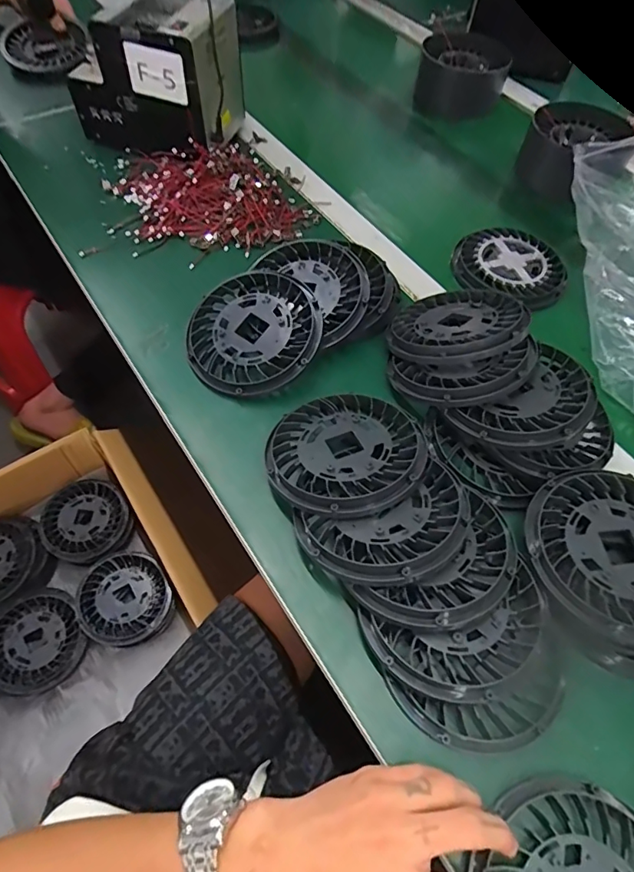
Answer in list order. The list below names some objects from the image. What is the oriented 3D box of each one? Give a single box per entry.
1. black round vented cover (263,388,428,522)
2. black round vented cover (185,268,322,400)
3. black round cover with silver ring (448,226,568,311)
[{"bbox_3d":[0.024,0.012,0.412,0.124,0.014,0.127,-5,45,5],"label":"black round vented cover"},{"bbox_3d":[-0.060,-0.100,0.481,0.128,0.023,0.128,-5,67,11],"label":"black round vented cover"},{"bbox_3d":[0.228,-0.199,0.587,0.124,0.020,0.126,2,58,-3],"label":"black round cover with silver ring"}]

